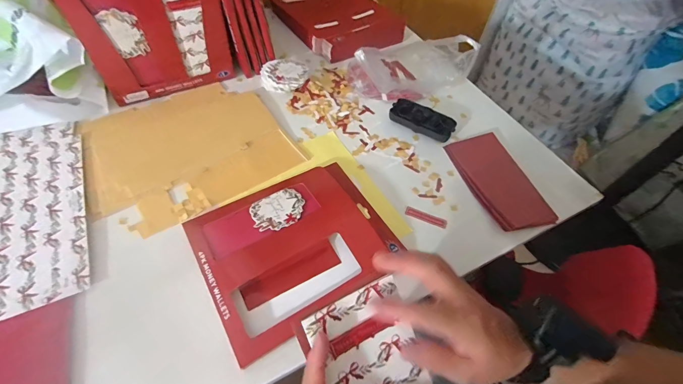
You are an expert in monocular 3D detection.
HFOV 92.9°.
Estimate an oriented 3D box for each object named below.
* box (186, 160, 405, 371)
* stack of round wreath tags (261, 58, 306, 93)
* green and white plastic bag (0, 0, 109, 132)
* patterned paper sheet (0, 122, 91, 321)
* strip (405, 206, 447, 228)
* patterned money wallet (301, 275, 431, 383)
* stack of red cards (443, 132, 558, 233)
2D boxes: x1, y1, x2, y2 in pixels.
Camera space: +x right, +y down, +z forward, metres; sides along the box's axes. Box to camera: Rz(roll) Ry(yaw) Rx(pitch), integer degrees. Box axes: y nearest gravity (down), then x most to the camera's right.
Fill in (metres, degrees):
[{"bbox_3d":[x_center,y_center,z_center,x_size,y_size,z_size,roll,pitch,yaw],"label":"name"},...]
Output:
[{"bbox_3d":[-0.055,0.060,0.418,0.233,0.027,0.185,-25,61,-22],"label":"box"},{"bbox_3d":[-0.104,-0.207,0.594,0.079,0.035,0.070,-1,55,-7],"label":"stack of round wreath tags"},{"bbox_3d":[-0.507,-0.189,0.485,0.222,0.110,0.227,-24,60,-21],"label":"green and white plastic bag"},{"bbox_3d":[-0.441,0.026,0.412,0.198,0.006,0.296,-19,58,-18],"label":"patterned paper sheet"},{"bbox_3d":[0.122,0.036,0.470,0.060,0.004,0.014,23,55,11],"label":"strip"},{"bbox_3d":[0.041,0.166,0.274,0.089,0.009,0.175,-30,95,-24],"label":"patterned money wallet"},{"bbox_3d":[0.248,-0.020,0.510,0.102,0.015,0.177,-11,56,-13],"label":"stack of red cards"}]

